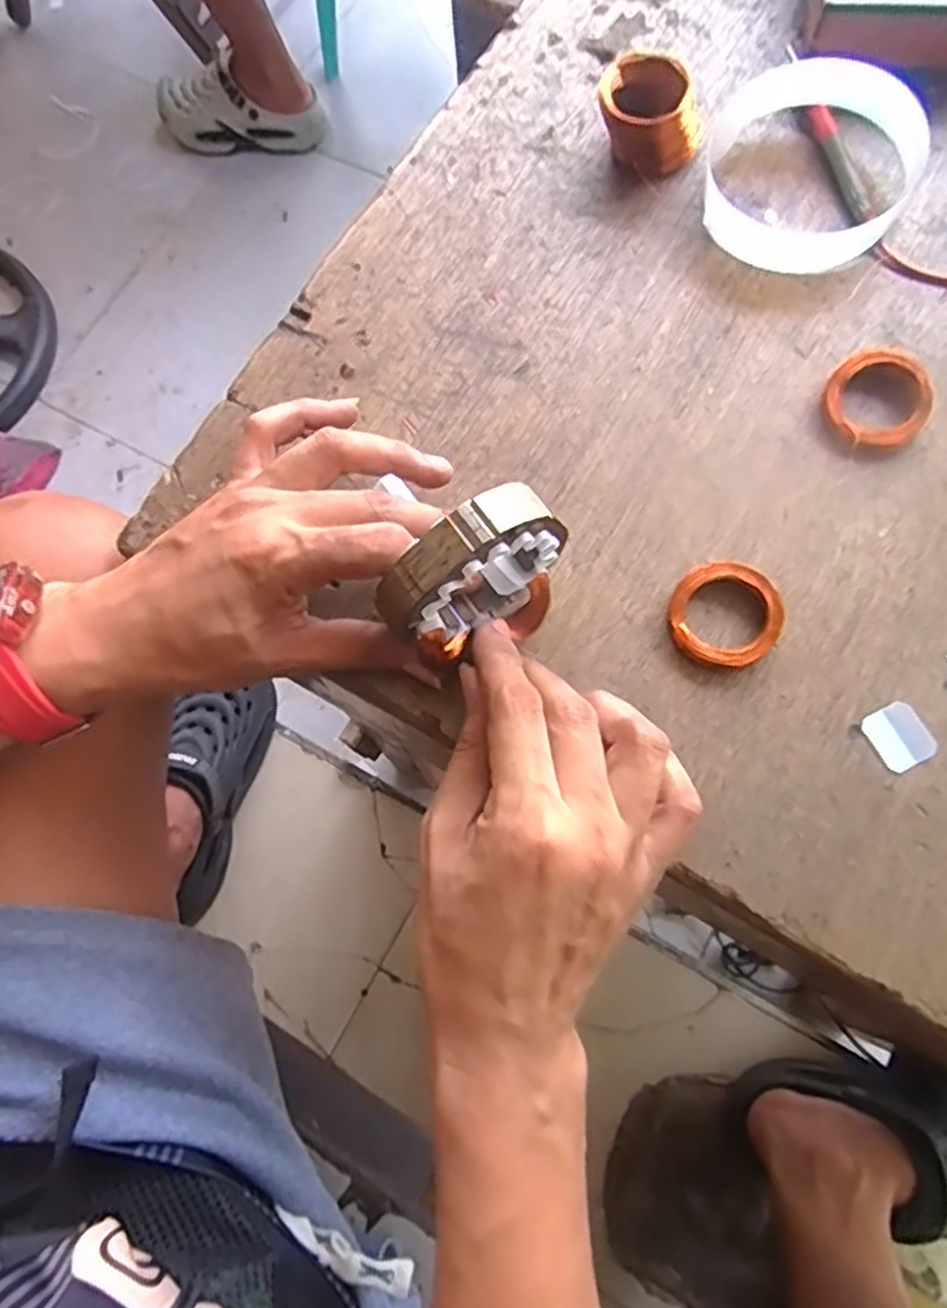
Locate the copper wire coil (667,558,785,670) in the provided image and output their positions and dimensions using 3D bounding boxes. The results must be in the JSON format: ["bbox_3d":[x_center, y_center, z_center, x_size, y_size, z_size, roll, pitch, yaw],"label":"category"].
[{"bbox_3d":[0.104,-0.016,0.309,0.044,0.013,0.044,-1,74,3],"label":"copper wire coil"}]

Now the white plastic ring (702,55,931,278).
[{"bbox_3d":[0.162,-0.232,0.357,0.095,0.036,0.093,-1,72,2],"label":"white plastic ring"}]

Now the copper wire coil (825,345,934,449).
[{"bbox_3d":[0.178,-0.112,0.332,0.043,0.015,0.045,-1,74,3],"label":"copper wire coil"}]

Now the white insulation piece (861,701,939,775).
[{"bbox_3d":[0.167,0.032,0.295,0.022,0.004,0.024,-30,74,-6],"label":"white insulation piece"}]

